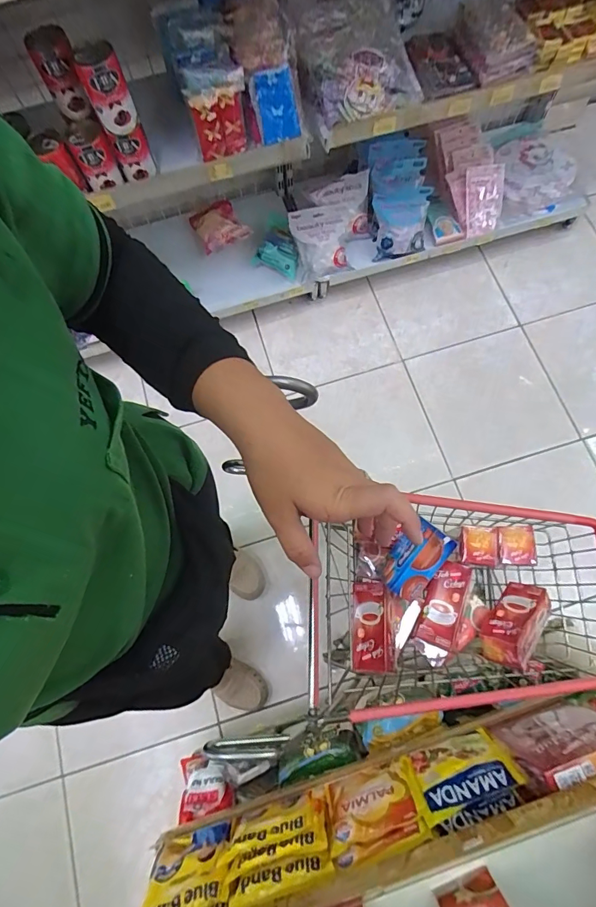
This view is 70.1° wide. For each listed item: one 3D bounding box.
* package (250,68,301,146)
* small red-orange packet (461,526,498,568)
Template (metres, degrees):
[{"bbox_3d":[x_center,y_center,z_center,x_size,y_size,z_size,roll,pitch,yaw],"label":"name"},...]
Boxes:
[{"bbox_3d":[-0.049,-0.720,0.887,0.085,0.116,0.039,5,51,25],"label":"package"},{"bbox_3d":[0.298,0.152,0.698,0.050,0.025,0.062,10,73,3],"label":"small red-orange packet"}]

